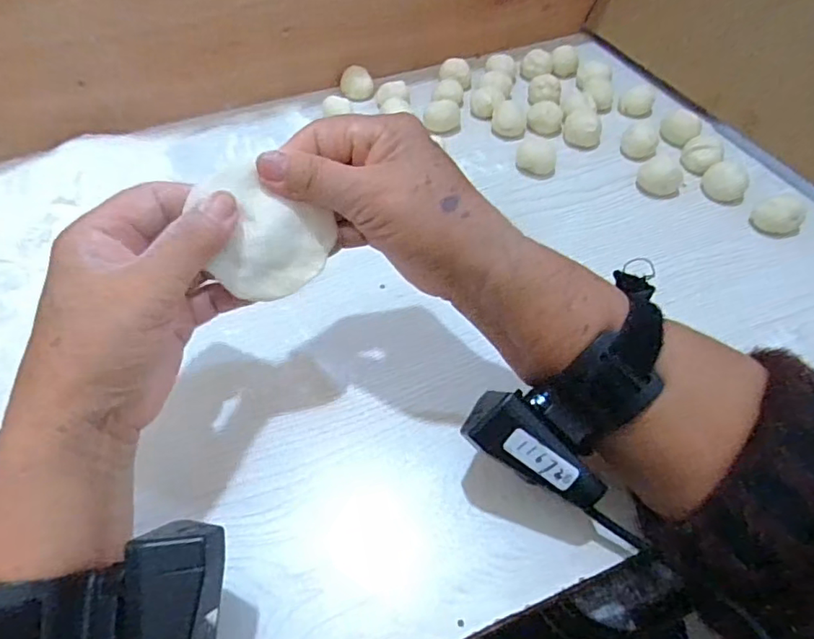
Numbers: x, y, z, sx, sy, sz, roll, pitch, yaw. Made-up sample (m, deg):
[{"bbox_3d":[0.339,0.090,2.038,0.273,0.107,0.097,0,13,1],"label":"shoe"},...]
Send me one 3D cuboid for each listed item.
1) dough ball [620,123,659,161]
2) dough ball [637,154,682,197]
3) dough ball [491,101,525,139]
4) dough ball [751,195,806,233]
[{"bbox_3d":[0.196,-0.150,0.465,0.028,0.020,0.023,17,57,10],"label":"dough ball"},{"bbox_3d":[0.203,-0.116,0.442,0.032,0.021,0.034,1,56,-1],"label":"dough ball"},{"bbox_3d":[0.089,-0.174,0.482,0.028,0.020,0.026,1,56,-1],"label":"dough ball"},{"bbox_3d":[0.280,-0.079,0.416,0.030,0.021,0.025,39,63,23],"label":"dough ball"}]

